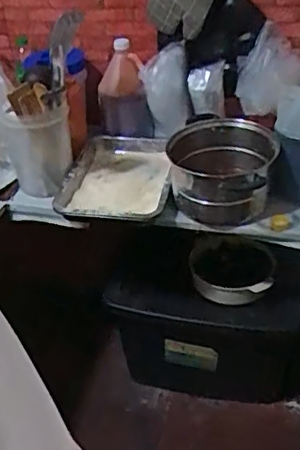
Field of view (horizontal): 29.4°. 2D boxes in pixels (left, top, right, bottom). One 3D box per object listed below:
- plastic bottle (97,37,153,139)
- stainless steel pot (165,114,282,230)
[{"bbox_3d":[-0.074,-0.354,1.542,0.135,0.233,0.122,-9,35,-7],"label":"plastic bottle"},{"bbox_3d":[0.161,-0.126,1.355,0.257,0.161,0.251,-3,34,2],"label":"stainless steel pot"}]

